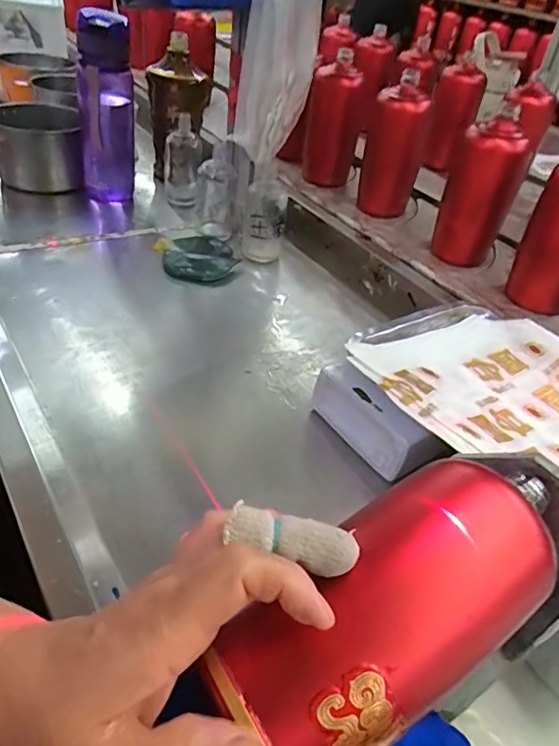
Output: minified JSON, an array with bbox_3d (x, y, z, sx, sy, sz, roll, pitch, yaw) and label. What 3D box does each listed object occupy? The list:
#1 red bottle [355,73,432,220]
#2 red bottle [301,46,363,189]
[{"bbox_3d":[0.168,-0.317,0.750,0.070,0.170,0.061,32,46,25],"label":"red bottle"},{"bbox_3d":[0.085,-0.396,0.827,0.084,0.178,0.078,11,47,3],"label":"red bottle"}]

